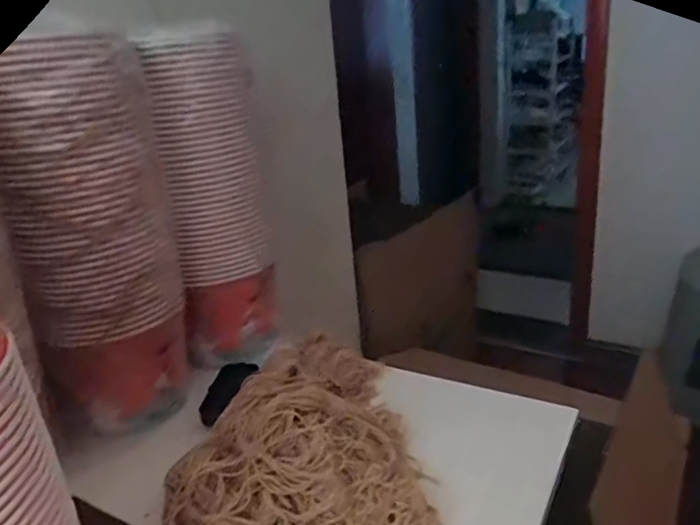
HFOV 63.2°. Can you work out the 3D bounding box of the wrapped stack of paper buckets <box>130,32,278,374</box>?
[{"bbox_3d":[-0.167,-0.068,0.715,0.124,0.399,0.122,-10,23,-11],"label":"wrapped stack of paper buckets"}]

